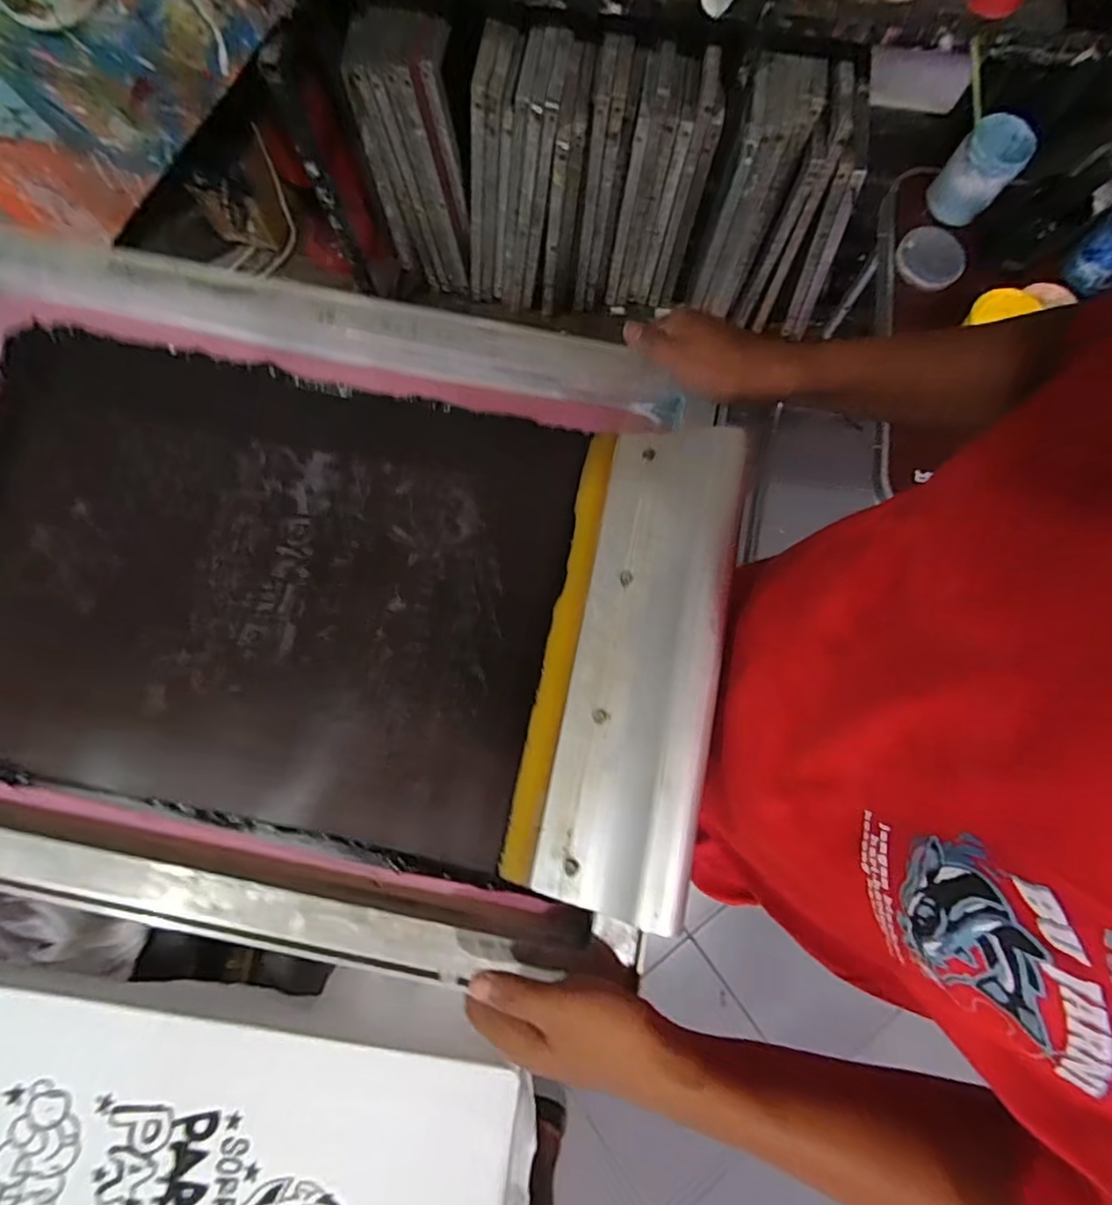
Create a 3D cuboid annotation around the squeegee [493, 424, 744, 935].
[{"bbox_3d":[0.052,0.034,0.409,0.124,0.030,0.326,7,76,24],"label":"squeegee"}]

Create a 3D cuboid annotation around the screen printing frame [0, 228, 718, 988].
[{"bbox_3d":[-0.238,-0.025,0.431,0.624,0.048,0.459,11,79,1],"label":"screen printing frame"}]

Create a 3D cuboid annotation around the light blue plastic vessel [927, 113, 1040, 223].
[{"bbox_3d":[0.622,-0.634,0.867,0.088,0.106,0.109,37,81,7],"label":"light blue plastic vessel"}]

